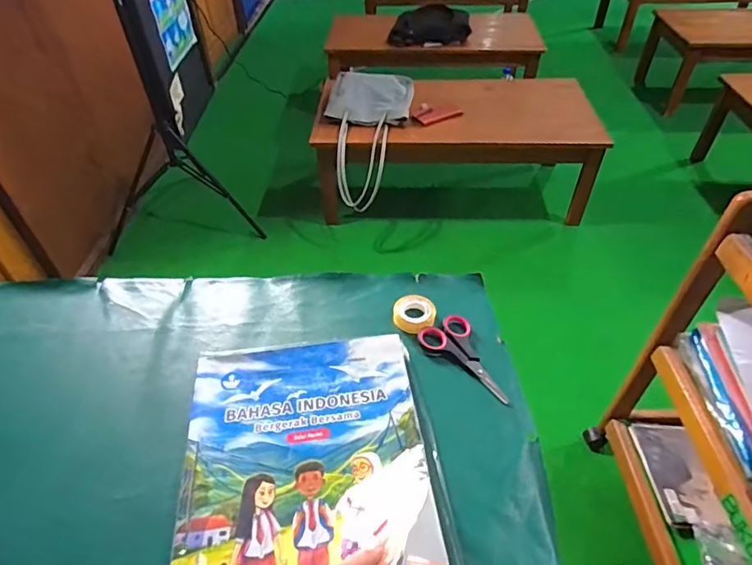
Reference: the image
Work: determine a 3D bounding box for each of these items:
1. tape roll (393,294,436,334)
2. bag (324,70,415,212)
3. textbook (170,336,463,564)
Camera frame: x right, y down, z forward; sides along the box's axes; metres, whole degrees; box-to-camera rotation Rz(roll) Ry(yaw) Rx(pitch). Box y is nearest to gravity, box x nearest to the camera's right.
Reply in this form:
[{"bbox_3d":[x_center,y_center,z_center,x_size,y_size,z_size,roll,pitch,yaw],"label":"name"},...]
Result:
[{"bbox_3d":[0.043,0.036,0.547,0.045,0.016,0.046,-1,45,1],"label":"tape roll"},{"bbox_3d":[-0.021,-0.496,1.651,0.279,0.270,0.441,1,45,2],"label":"bag"},{"bbox_3d":[-0.052,0.176,0.401,0.210,0.015,0.304,-7,45,-5],"label":"textbook"}]

